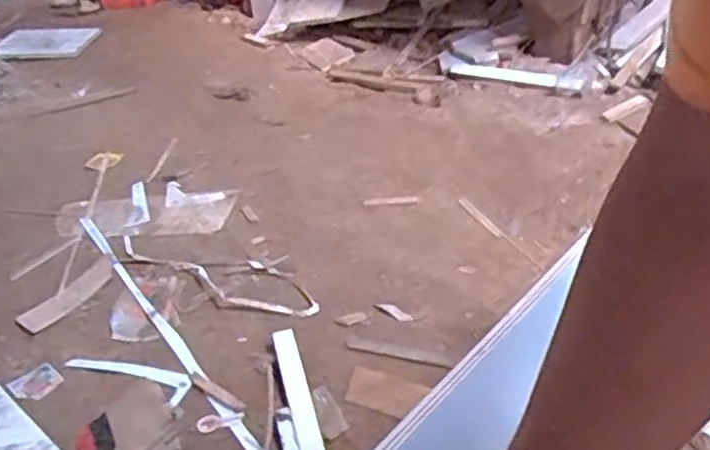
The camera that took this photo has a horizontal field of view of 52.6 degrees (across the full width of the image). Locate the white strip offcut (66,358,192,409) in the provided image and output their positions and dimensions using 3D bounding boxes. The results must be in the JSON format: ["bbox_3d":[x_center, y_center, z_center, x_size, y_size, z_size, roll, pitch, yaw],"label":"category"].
[{"bbox_3d":[-0.374,0.242,1.192,0.245,0.007,0.064,13,36,24],"label":"white strip offcut"}]

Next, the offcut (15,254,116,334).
[{"bbox_3d":[-0.544,0.132,1.385,0.069,0.011,0.216,14,37,27],"label":"offcut"}]

